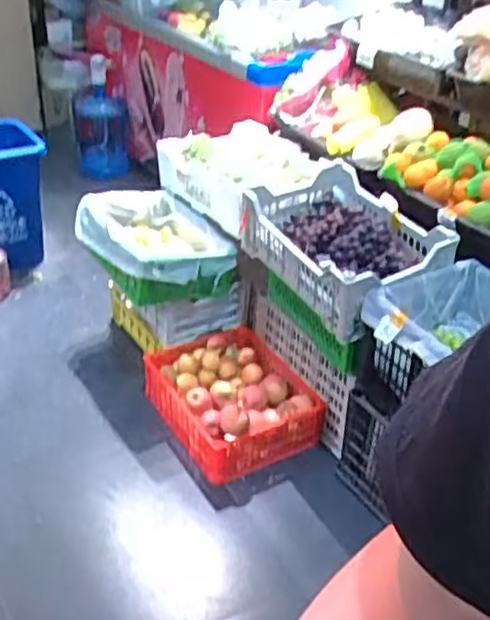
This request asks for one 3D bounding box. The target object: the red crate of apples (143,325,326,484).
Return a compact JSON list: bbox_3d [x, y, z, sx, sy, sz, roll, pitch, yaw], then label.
[{"bbox_3d":[-0.032,0.242,1.911,0.353,0.176,0.421,-16,37,-26],"label":"red crate of apples"}]

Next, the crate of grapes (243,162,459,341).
[{"bbox_3d":[0.233,-0.161,1.773,0.330,0.200,0.490,-18,38,-28],"label":"crate of grapes"}]

